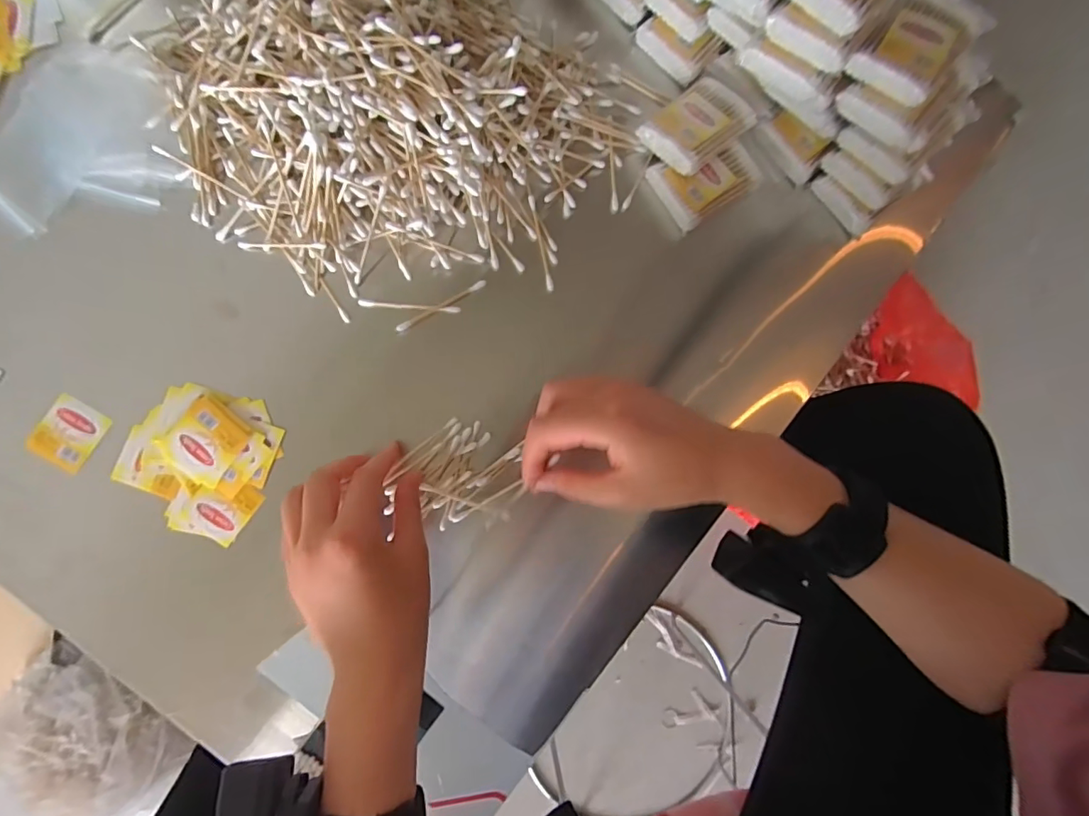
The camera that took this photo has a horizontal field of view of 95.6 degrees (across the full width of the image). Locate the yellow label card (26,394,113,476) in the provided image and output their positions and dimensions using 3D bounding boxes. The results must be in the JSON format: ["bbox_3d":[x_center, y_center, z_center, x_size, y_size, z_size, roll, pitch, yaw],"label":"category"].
[{"bbox_3d":[-0.325,0.018,0.337,0.036,0.004,0.045,33,83,-7],"label":"yellow label card"}]

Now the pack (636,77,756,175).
[{"bbox_3d":[0.115,-0.214,0.369,0.076,0.017,0.053,-40,90,-7],"label":"pack"}]

